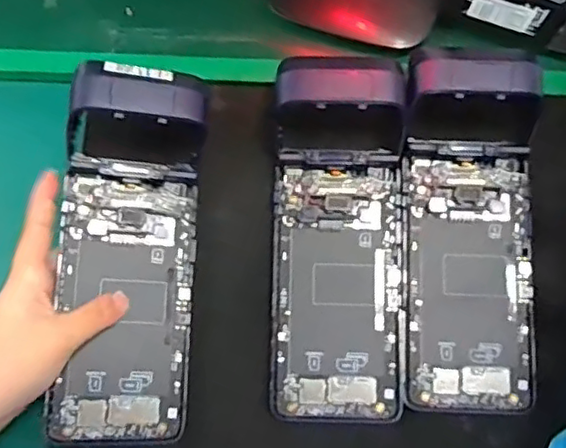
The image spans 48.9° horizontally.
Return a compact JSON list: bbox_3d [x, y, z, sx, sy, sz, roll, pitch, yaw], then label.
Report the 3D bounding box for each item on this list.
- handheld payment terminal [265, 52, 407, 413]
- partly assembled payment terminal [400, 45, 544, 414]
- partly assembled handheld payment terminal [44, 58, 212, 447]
[{"bbox_3d":[0.036,0.006,0.376,0.083,0.047,0.219,1,76,0],"label":"handheld payment terminal"},{"bbox_3d":[0.117,0.000,0.386,0.080,0.032,0.223,2,87,-1],"label":"partly assembled payment terminal"},{"bbox_3d":[-0.093,0.018,0.377,0.079,0.048,0.223,2,85,-1],"label":"partly assembled handheld payment terminal"}]

